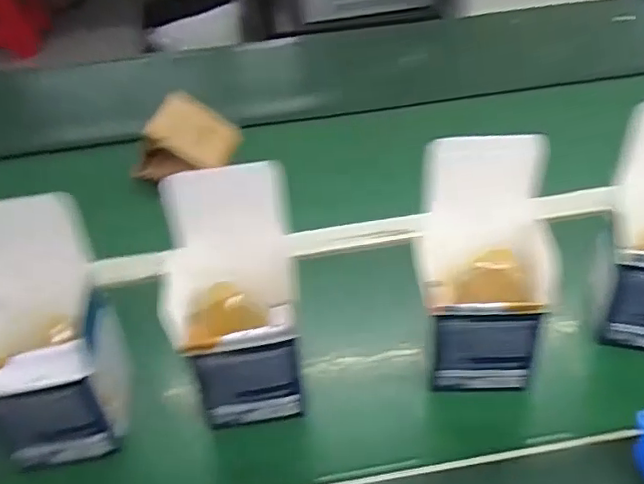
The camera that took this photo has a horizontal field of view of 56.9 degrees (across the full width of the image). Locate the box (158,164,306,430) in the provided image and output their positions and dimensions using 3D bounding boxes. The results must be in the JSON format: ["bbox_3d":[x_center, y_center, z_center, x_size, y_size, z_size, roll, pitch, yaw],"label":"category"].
[{"bbox_3d":[-0.064,0.042,0.441,0.100,0.163,0.099,-8,38,-4],"label":"box"}]

